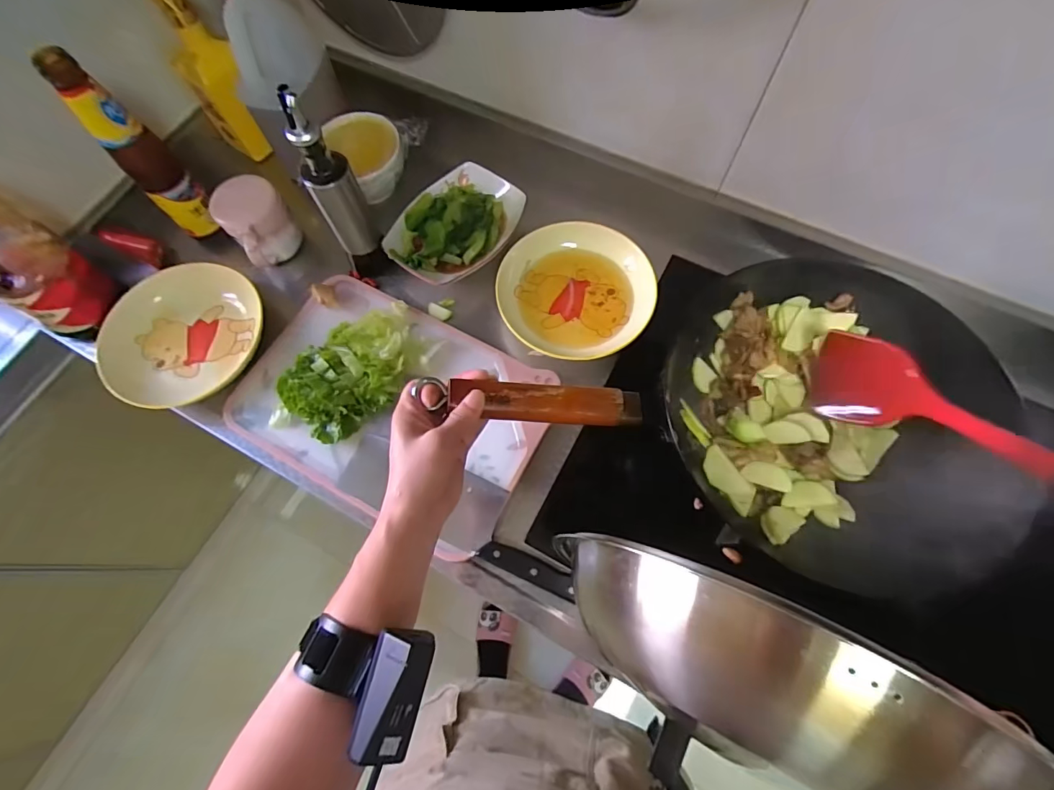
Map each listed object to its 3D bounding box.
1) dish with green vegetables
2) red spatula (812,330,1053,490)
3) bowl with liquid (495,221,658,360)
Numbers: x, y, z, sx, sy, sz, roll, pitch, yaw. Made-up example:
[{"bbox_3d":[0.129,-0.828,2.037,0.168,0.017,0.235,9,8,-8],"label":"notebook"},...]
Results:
[{"bbox_3d":[-0.094,-0.236,0.633,0.133,0.063,0.187,25,73,10],"label":"dish with green vegetables"},{"bbox_3d":[0.318,0.023,0.339,0.034,0.282,0.076,-10,112,-2],"label":"red spatula"},{"bbox_3d":[0.060,-0.139,0.610,0.189,0.044,0.190,-1,70,2],"label":"bowl with liquid"}]

